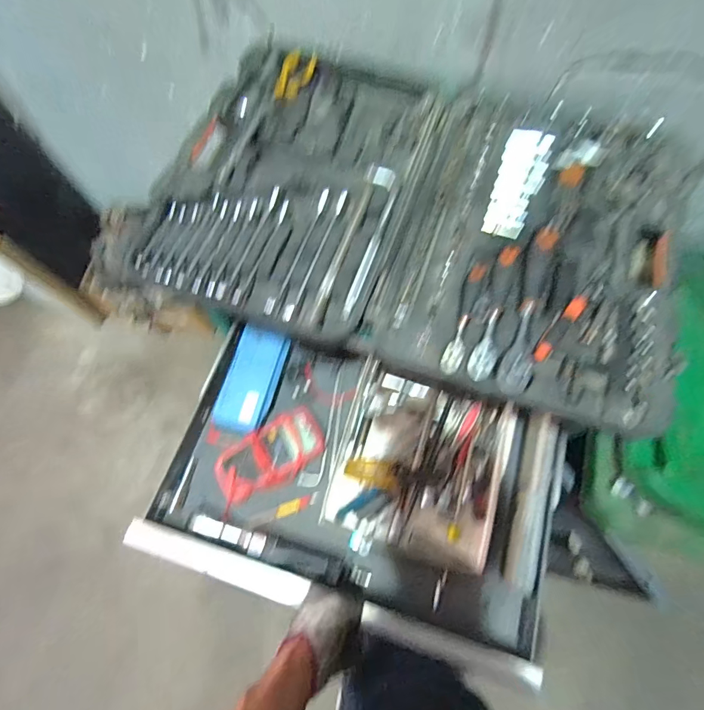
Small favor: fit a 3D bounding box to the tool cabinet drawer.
[{"bbox_3d":[0.010,0.189,0.669,0.589,0.074,0.395,15,69,7],"label":"tool cabinet drawer"}]

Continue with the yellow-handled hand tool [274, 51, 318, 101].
[{"bbox_3d":[-0.096,-0.472,0.699,0.051,0.016,0.103,15,69,7],"label":"yellow-handled hand tool"}]

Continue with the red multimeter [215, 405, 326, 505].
[{"bbox_3d":[-0.131,0.164,0.678,0.176,0.048,0.090,-27,70,-9],"label":"red multimeter"}]

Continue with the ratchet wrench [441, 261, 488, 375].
[{"bbox_3d":[0.145,-0.052,0.532,0.027,0.018,0.160,20,69,9],"label":"ratchet wrench"}]

